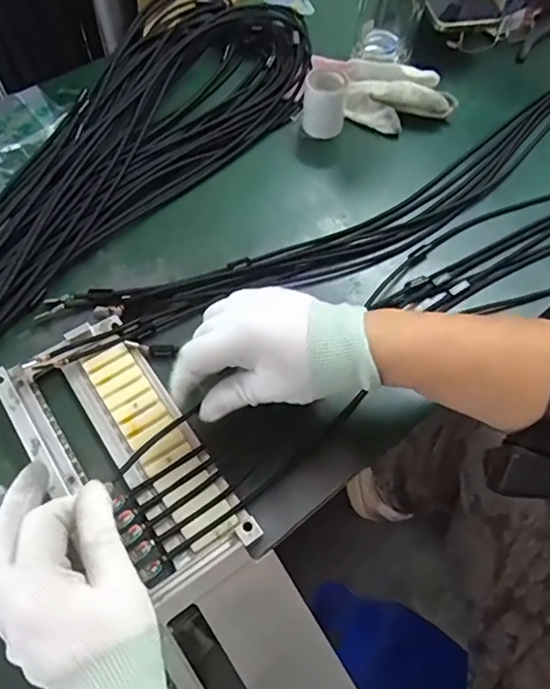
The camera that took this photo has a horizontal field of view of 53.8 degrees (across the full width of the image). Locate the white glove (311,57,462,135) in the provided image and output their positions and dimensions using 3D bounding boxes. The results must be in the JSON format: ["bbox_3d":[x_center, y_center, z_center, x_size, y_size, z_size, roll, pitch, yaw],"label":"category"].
[{"bbox_3d":[0.106,-0.262,0.555,0.149,0.030,0.084,26,63,12],"label":"white glove"}]

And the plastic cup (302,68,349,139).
[{"bbox_3d":[0.047,-0.234,0.525,0.041,0.044,0.042,5,61,1],"label":"plastic cup"}]

